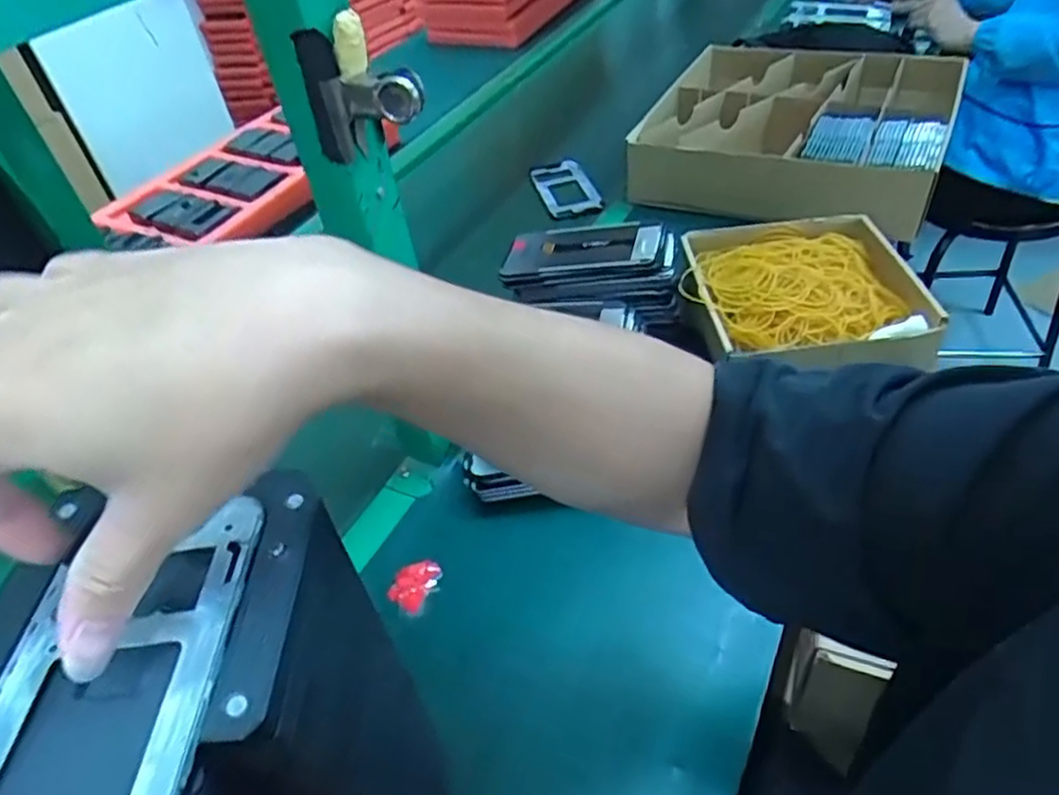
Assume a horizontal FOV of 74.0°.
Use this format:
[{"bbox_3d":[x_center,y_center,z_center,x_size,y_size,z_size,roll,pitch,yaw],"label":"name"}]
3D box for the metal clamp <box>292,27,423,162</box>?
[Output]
[{"bbox_3d":[-0.094,-0.173,0.403,0.067,0.072,0.022,-1,43,7],"label":"metal clamp"}]

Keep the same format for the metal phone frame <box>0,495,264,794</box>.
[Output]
[{"bbox_3d":[-0.136,0.096,0.217,0.077,0.007,0.147,-4,43,3],"label":"metal phone frame"}]

